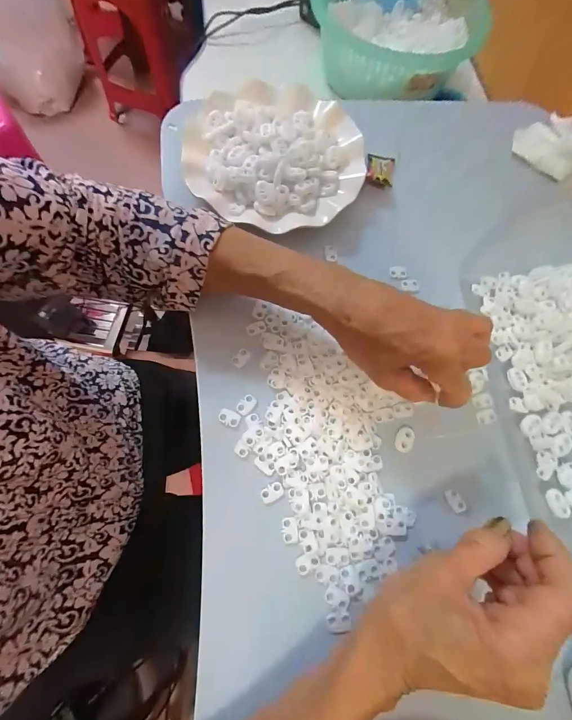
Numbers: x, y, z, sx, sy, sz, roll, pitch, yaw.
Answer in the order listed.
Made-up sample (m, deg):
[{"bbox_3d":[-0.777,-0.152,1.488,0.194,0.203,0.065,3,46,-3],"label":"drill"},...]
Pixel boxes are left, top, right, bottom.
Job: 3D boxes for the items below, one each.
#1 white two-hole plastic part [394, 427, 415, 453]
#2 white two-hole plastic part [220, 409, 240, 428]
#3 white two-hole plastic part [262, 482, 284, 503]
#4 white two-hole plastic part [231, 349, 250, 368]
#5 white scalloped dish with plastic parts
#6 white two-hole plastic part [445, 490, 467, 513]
[{"bbox_3d":[0.103,0.069,0.278,0.015,0.004,0.021,31,74,8],"label":"white two-hole plastic part"},{"bbox_3d":[-0.049,0.049,0.274,0.018,0.004,0.012,21,73,5],"label":"white two-hole plastic part"},{"bbox_3d":[-0.011,0.106,0.257,0.018,0.004,0.012,-32,76,-11],"label":"white two-hole plastic part"},{"bbox_3d":[-0.041,-0.002,0.290,0.012,0.004,0.018,39,75,10],"label":"white two-hole plastic part"},{"bbox_3d":[-0.011,-0.212,0.335,0.181,0.029,0.175,1,72,-2],"label":"white scalloped dish with plastic parts"},{"bbox_3d":[0.142,0.118,0.268,0.011,0.004,0.018,-25,74,-9],"label":"white two-hole plastic part"}]

